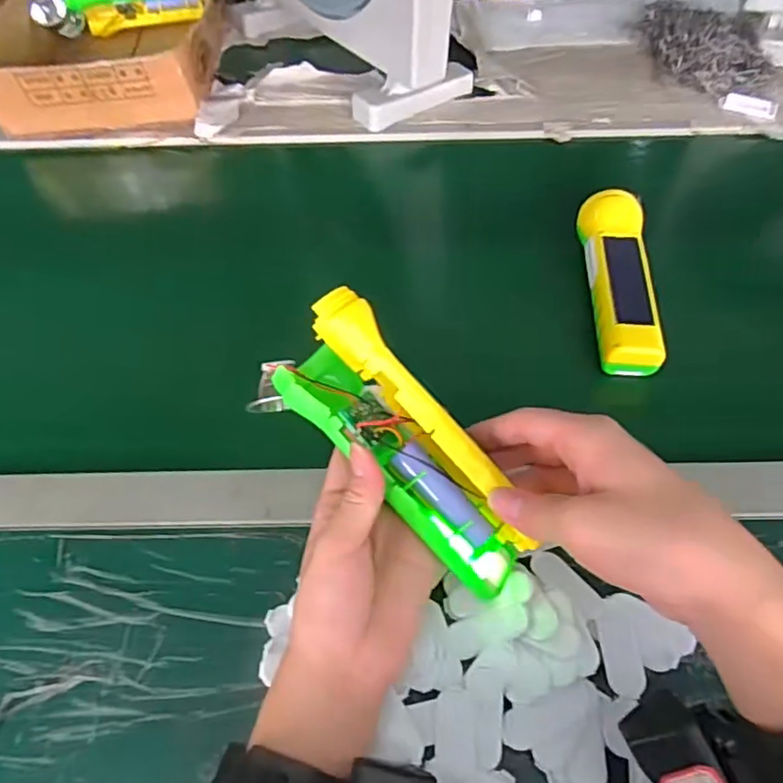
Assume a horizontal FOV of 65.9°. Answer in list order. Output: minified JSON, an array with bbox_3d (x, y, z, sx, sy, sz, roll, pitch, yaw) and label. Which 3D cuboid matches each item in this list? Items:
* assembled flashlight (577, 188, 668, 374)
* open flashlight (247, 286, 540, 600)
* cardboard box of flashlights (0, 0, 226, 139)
[{"bbox_3d":[0.181,-0.091,0.477,0.045,0.040,0.160,1,54,3],"label":"assembled flashlight"},{"bbox_3d":[0.003,0.037,0.322,0.060,0.068,0.167,-40,88,-23],"label":"open flashlight"},{"bbox_3d":[-0.335,-0.450,0.718,0.242,0.117,0.362,-7,54,-2],"label":"cardboard box of flashlights"}]

